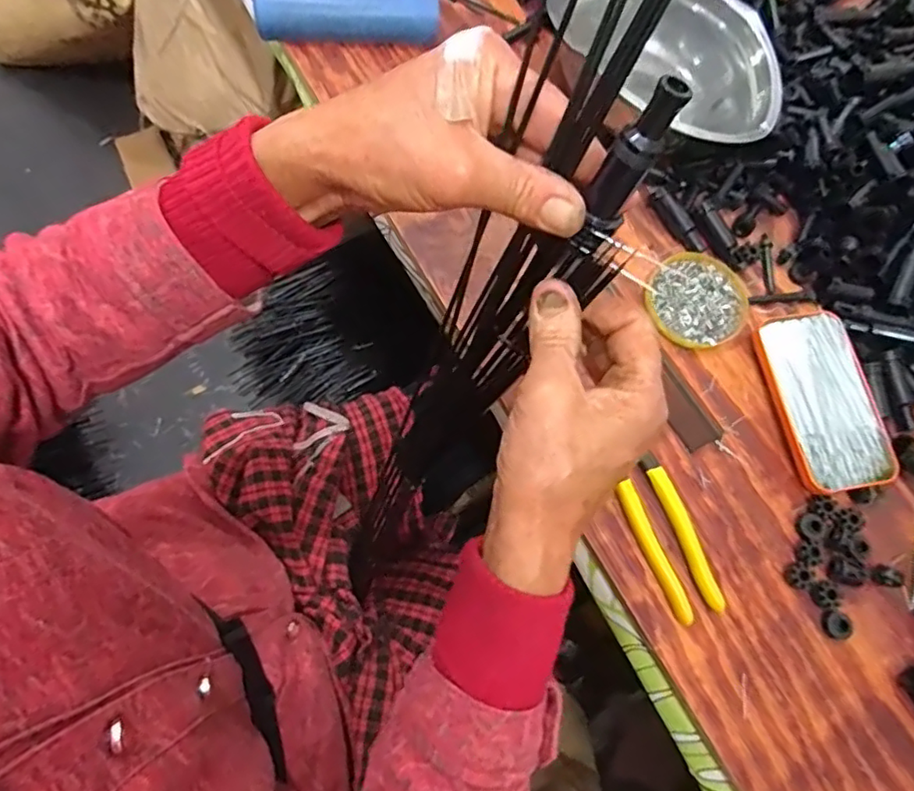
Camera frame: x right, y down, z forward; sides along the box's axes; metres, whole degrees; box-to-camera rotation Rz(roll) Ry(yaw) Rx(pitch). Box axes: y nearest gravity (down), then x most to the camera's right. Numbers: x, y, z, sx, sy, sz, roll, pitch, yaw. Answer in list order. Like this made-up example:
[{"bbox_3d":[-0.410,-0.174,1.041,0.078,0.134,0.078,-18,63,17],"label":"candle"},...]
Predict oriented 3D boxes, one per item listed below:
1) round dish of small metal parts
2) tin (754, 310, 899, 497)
[{"bbox_3d":[0.204,-0.081,0.503,0.089,0.009,0.081,2,72,-6],"label":"round dish of small metal parts"},{"bbox_3d":[0.292,0.004,0.476,0.077,0.014,0.143,-9,74,-10],"label":"tin"}]

